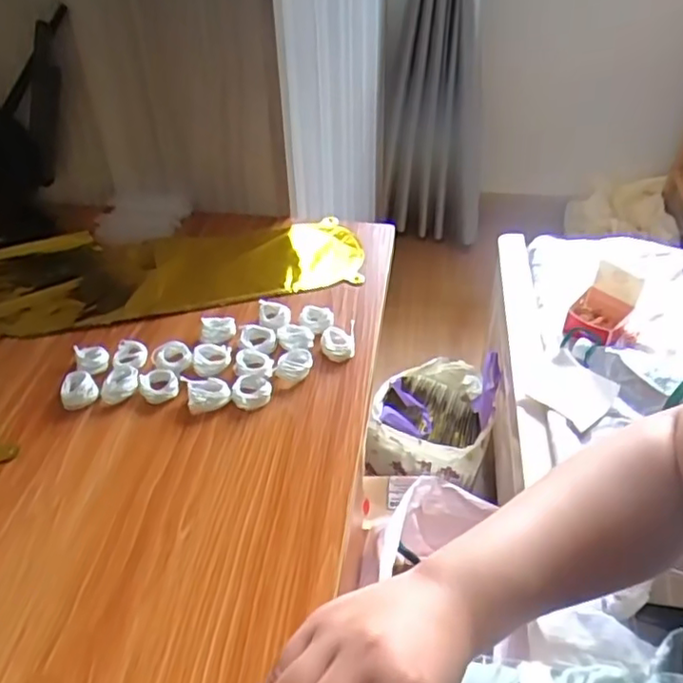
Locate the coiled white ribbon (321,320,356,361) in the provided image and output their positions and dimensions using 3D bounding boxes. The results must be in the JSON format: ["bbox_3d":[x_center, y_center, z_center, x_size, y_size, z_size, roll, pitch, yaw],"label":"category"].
[{"bbox_3d":[-0.003,0.000,0.527,0.028,0.013,0.036,0,40,0],"label":"coiled white ribbon"}]

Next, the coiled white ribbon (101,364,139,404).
[{"bbox_3d":[-0.170,0.031,0.489,0.024,0.011,0.035,4,40,5],"label":"coiled white ribbon"}]

